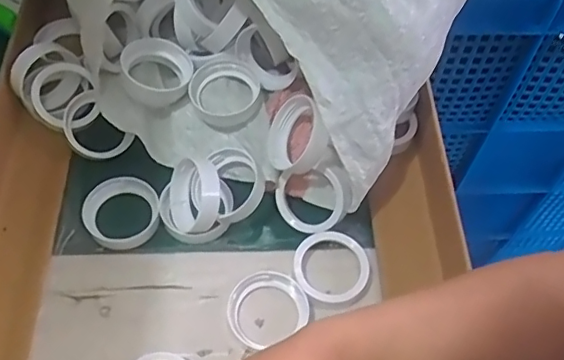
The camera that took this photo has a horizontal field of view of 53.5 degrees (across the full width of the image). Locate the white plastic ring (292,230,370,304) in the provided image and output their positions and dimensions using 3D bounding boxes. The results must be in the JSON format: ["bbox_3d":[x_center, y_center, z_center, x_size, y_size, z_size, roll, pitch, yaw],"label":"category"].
[{"bbox_3d":[0.034,0.061,0.390,0.052,0.015,0.051,4,64,-9],"label":"white plastic ring"}]

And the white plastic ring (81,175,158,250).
[{"bbox_3d":[-0.119,0.022,0.411,0.056,0.013,0.052,1,57,-2],"label":"white plastic ring"}]

